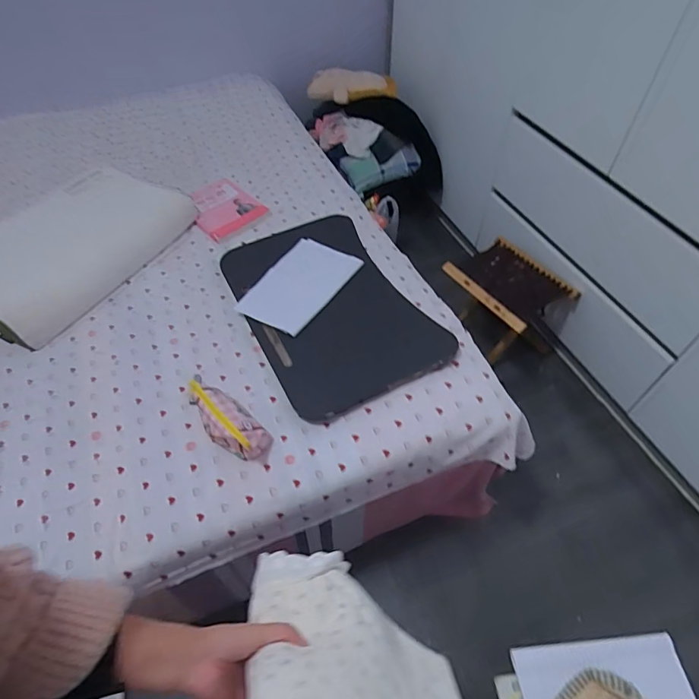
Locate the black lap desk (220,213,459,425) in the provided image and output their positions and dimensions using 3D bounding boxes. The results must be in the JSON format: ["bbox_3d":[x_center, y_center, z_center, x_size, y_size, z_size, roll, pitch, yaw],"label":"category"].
[{"bbox_3d":[-0.056,-0.117,1.142,0.395,0.047,0.595,-25,56,-17],"label":"black lap desk"}]

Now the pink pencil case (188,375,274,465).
[{"bbox_3d":[-0.240,0.139,0.903,0.194,0.094,0.081,36,61,25],"label":"pink pencil case"}]

